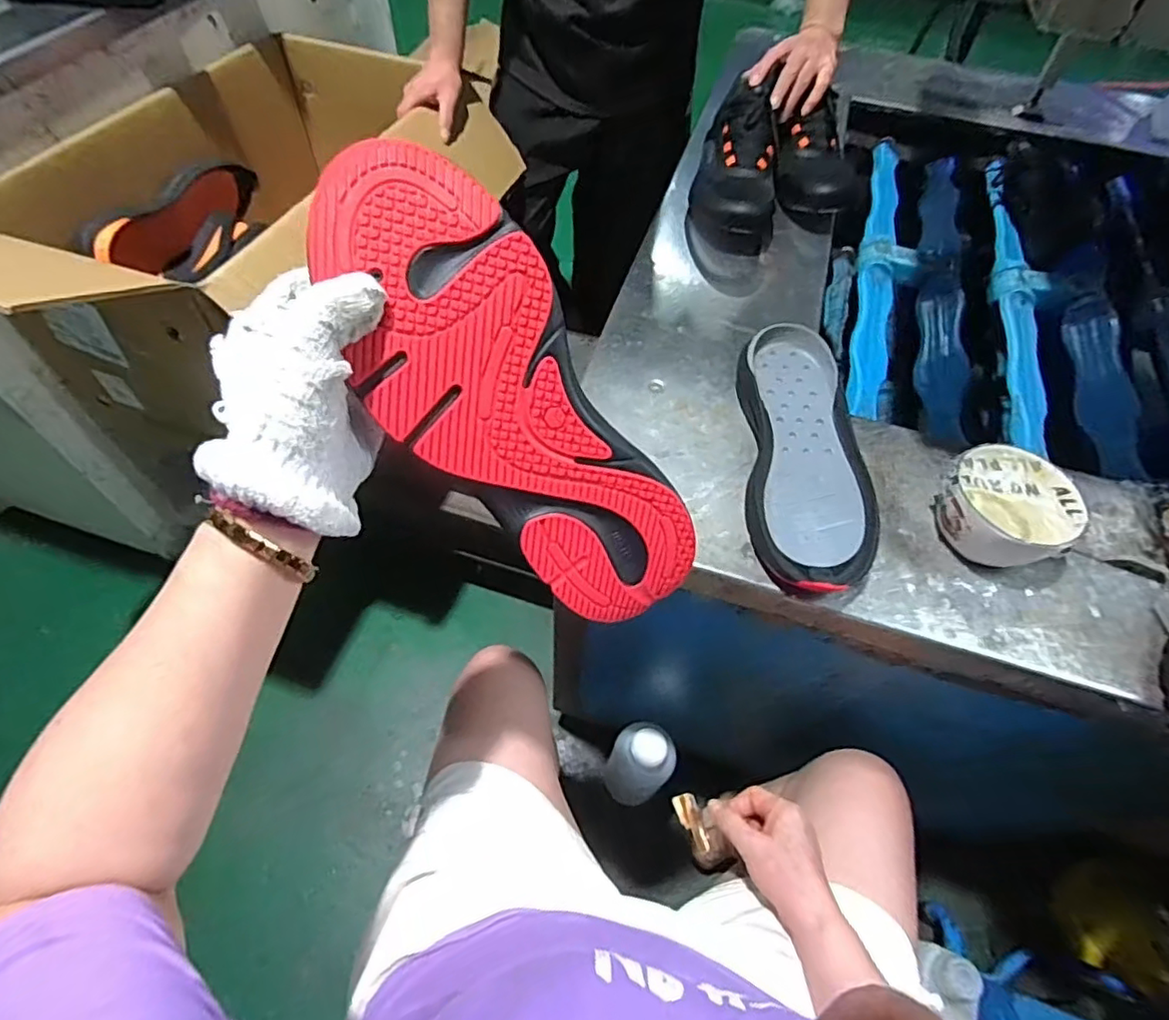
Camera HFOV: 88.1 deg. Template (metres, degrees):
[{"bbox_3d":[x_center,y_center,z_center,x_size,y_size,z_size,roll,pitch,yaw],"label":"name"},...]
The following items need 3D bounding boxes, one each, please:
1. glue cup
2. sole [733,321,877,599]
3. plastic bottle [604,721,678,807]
[{"bbox_3d":[0.365,0.003,0.535,0.099,0.067,0.099,1,57,-2],"label":"glue cup"},{"bbox_3d":[0.210,-0.053,0.574,0.109,0.045,0.287,5,57,0],"label":"sole"},{"bbox_3d":[0.084,0.411,0.969,0.088,0.278,0.074,33,61,17],"label":"plastic bottle"}]

